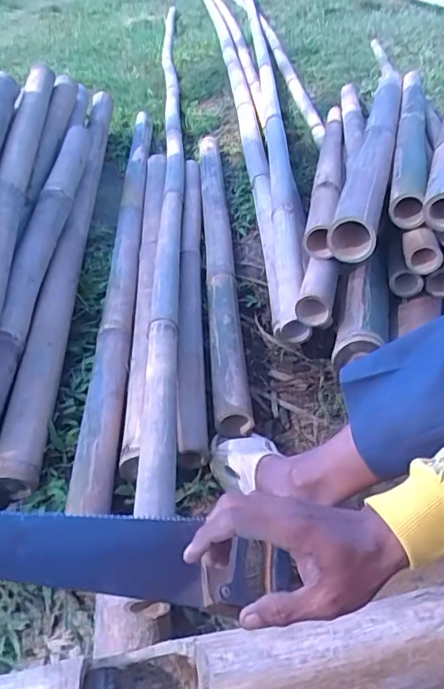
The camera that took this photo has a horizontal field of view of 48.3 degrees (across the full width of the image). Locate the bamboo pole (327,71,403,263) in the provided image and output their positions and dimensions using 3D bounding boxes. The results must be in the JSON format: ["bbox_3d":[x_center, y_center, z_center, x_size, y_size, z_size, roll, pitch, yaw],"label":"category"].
[{"bbox_3d":[0.327,-0.436,1.028,0.069,0.061,0.918,9,42,16],"label":"bamboo pole"}]

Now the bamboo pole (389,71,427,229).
[{"bbox_3d":[0.424,-0.486,1.102,0.064,0.056,0.864,8,42,16],"label":"bamboo pole"}]

